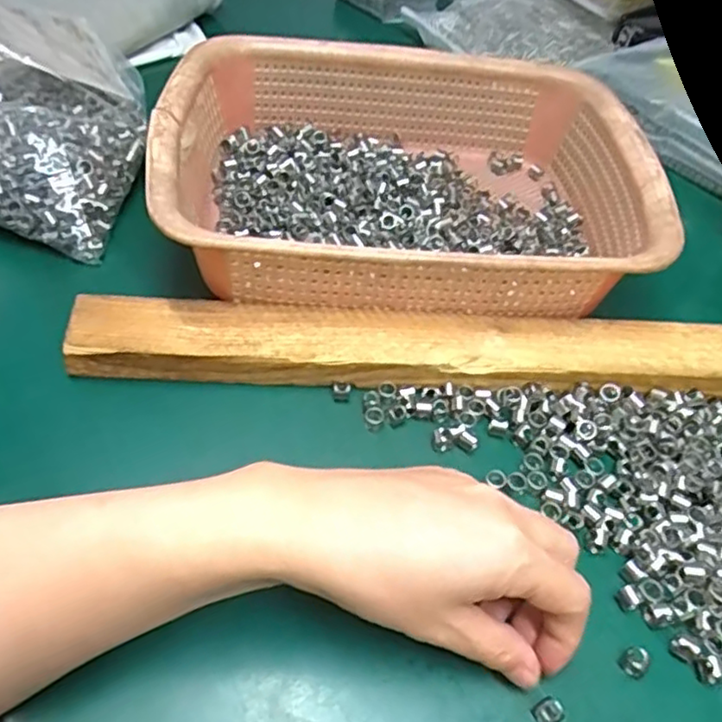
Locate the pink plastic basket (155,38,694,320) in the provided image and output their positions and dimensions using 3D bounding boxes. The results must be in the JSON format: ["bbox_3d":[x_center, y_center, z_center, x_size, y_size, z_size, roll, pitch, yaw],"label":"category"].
[{"bbox_3d":[0.030,-0.119,0.413,0.282,0.080,0.205,-1,53,-5],"label":"pink plastic basket"}]

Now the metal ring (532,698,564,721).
[{"bbox_3d":[0.077,0.144,0.269,0.011,0.007,0.010,-23,57,-17],"label":"metal ring"}]

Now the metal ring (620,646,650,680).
[{"bbox_3d":[0.118,0.129,0.283,0.010,0.009,0.011,2,52,-2],"label":"metal ring"}]

